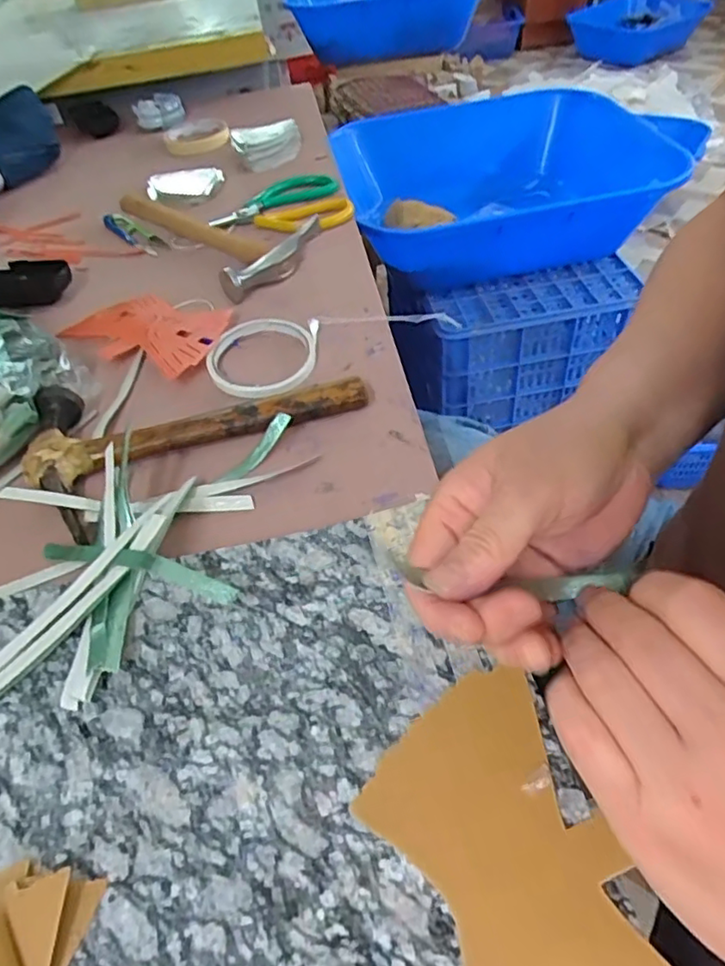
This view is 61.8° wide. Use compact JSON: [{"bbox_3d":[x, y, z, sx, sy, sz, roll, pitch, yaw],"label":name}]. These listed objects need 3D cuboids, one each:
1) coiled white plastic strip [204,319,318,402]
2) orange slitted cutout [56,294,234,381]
[{"bbox_3d":[-0.081,-0.102,0.490,0.086,0.014,0.091,-1,49,6],"label":"coiled white plastic strip"},{"bbox_3d":[-0.186,-0.137,0.532,0.154,0.020,0.090,23,55,24],"label":"orange slitted cutout"}]

